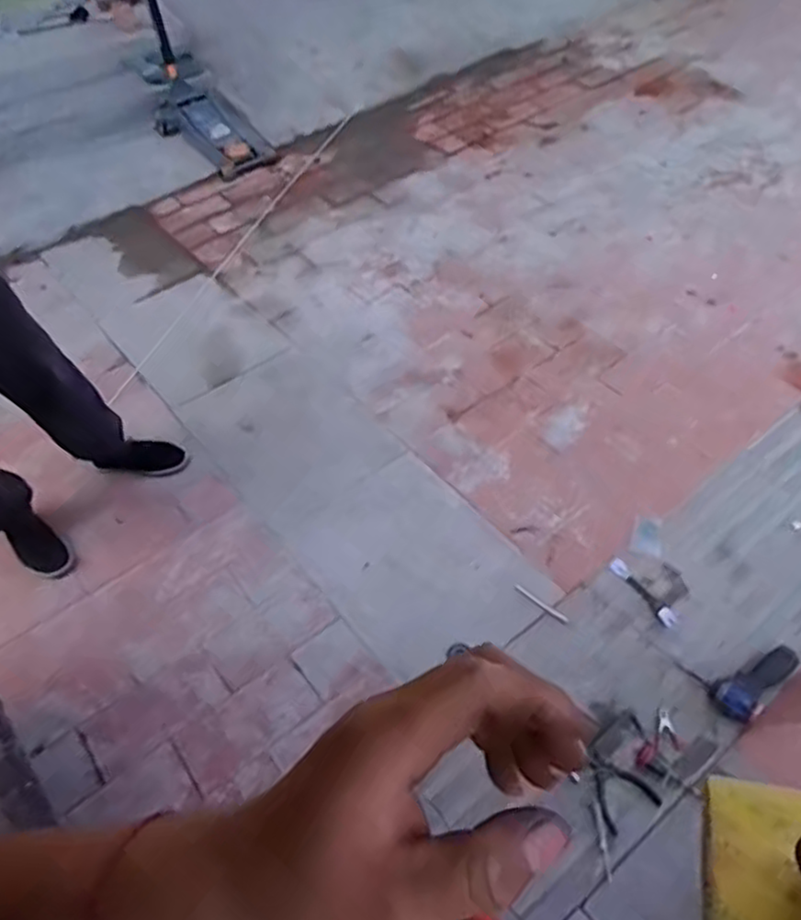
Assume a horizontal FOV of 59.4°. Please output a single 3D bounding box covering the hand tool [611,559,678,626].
[{"bbox_3d":[0.573,0.311,1.660,0.041,0.012,0.195,-30,55,-20],"label":"hand tool"}]

